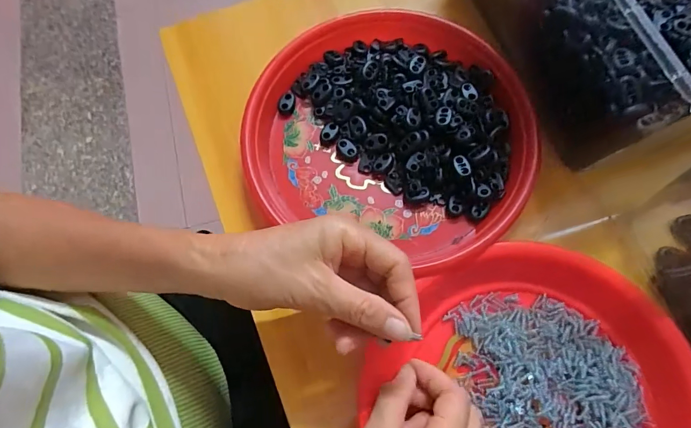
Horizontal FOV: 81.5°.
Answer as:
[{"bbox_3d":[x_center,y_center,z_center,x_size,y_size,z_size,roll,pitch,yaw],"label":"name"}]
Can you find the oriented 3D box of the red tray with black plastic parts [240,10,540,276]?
[{"bbox_3d":[0.041,-0.081,0.345,0.239,0.032,0.220,22,75,8],"label":"red tray with black plastic parts"}]

